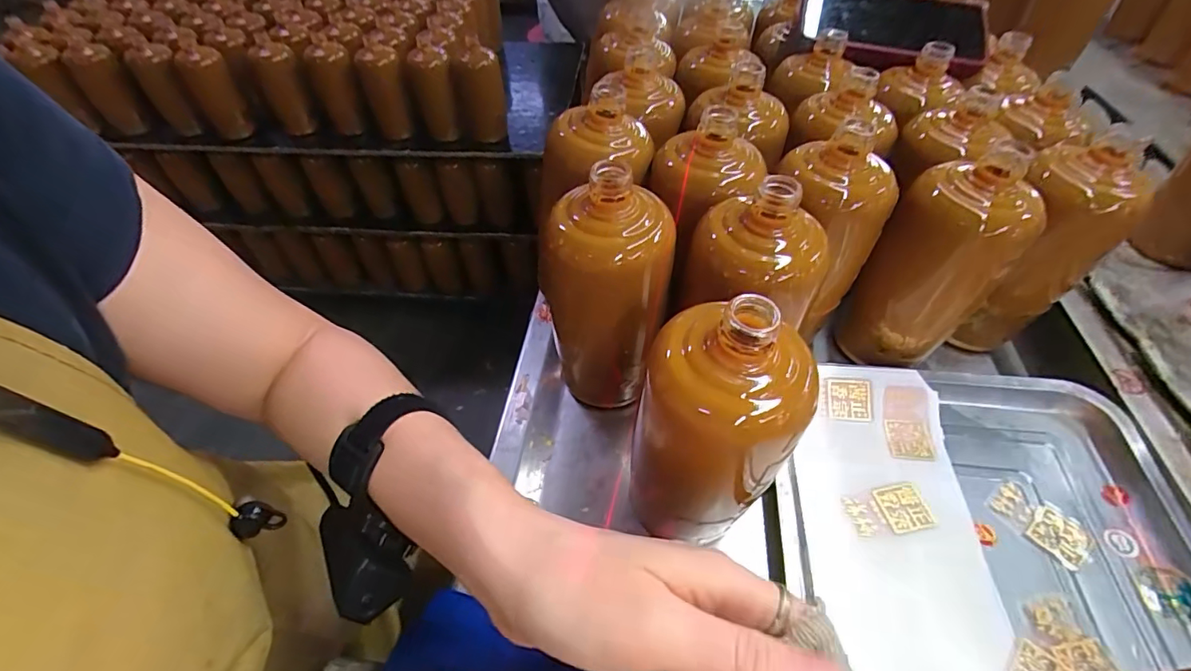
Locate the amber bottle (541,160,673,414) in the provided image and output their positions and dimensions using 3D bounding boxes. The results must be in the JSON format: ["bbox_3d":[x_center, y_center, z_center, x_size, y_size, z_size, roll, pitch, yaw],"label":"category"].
[{"bbox_3d":[0.006,-0.023,0.359,0.081,0.188,0.071,-5,48,-3],"label":"amber bottle"}]

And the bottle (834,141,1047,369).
[{"bbox_3d":[0.254,-0.052,0.386,0.064,0.166,0.071,-17,50,-14],"label":"bottle"}]

